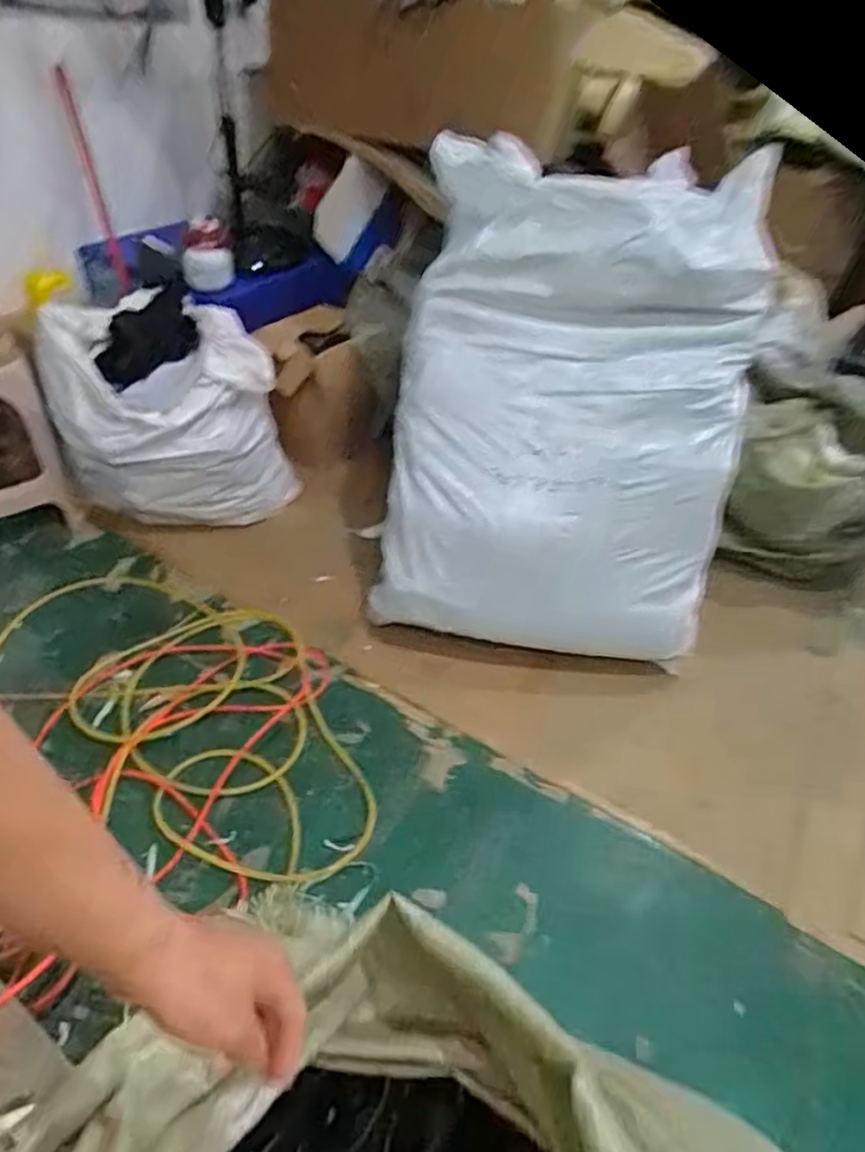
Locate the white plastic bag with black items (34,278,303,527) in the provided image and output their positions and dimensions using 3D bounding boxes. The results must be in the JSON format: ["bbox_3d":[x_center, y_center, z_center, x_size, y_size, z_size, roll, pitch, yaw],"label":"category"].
[{"bbox_3d":[-0.644,-0.413,1.736,0.528,0.455,0.386,-11,43,-19],"label":"white plastic bag with black items"}]

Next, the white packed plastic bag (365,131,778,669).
[{"bbox_3d":[0.279,-0.338,1.483,0.695,0.992,0.191,8,11,1],"label":"white packed plastic bag"}]

